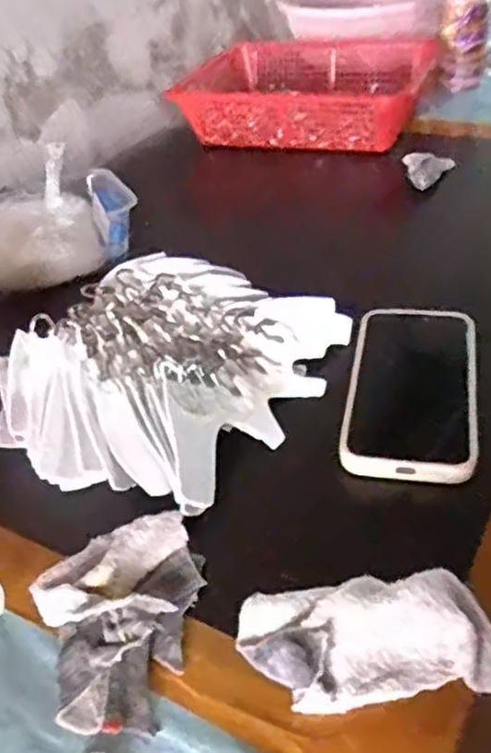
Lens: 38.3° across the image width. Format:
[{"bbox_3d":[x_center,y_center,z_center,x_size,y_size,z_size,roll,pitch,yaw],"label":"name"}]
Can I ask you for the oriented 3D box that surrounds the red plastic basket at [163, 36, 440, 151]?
[{"bbox_3d":[0.078,-0.371,0.917,0.298,0.069,0.233,9,42,21],"label":"red plastic basket"}]

